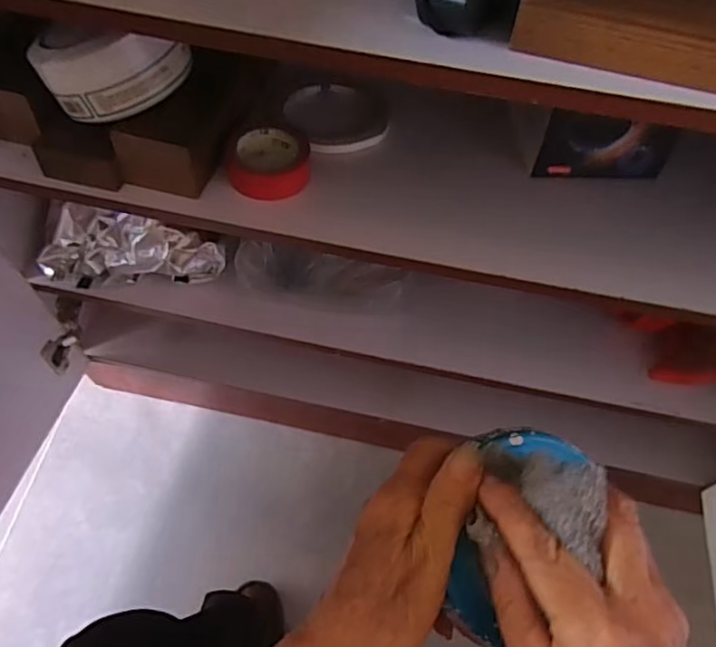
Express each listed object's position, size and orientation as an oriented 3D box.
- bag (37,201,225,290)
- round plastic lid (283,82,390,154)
[{"bbox_3d":[-0.222,-0.062,0.589,0.178,0.063,0.064,14,62,6],"label":"bag"},{"bbox_3d":[-0.017,-0.181,0.526,0.083,0.013,0.084,1,61,-1],"label":"round plastic lid"}]

